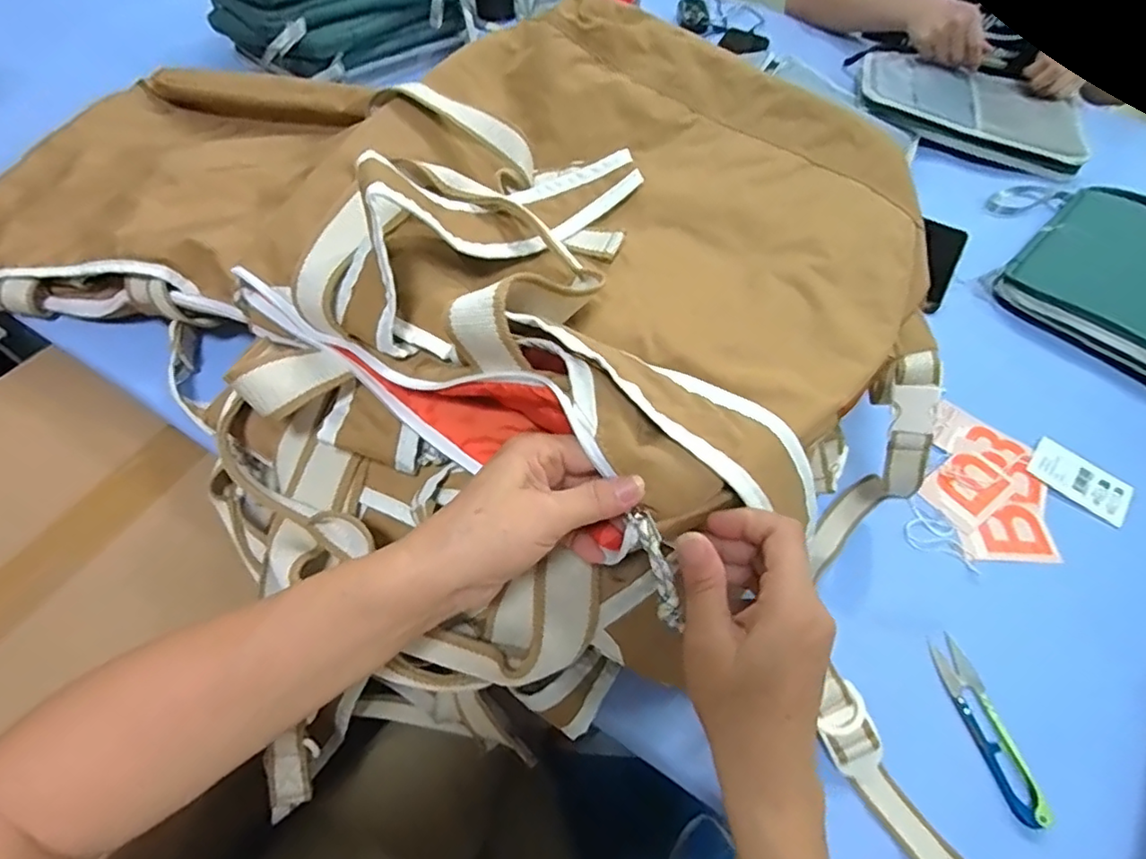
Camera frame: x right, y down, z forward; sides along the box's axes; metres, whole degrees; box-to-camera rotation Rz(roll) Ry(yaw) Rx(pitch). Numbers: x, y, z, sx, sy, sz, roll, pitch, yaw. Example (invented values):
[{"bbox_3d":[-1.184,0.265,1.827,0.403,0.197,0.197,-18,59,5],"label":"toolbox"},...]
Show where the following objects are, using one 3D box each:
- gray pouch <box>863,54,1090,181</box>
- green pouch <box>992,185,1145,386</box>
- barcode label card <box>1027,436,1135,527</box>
[{"bbox_3d":[0.588,-0.479,0.897,0.319,0.026,0.239,24,56,12],"label":"gray pouch"},{"bbox_3d":[0.660,-0.180,0.694,0.229,0.036,0.328,40,61,22],"label":"green pouch"},{"bbox_3d":[0.458,0.044,0.545,0.081,0.007,0.058,39,61,21],"label":"barcode label card"}]

